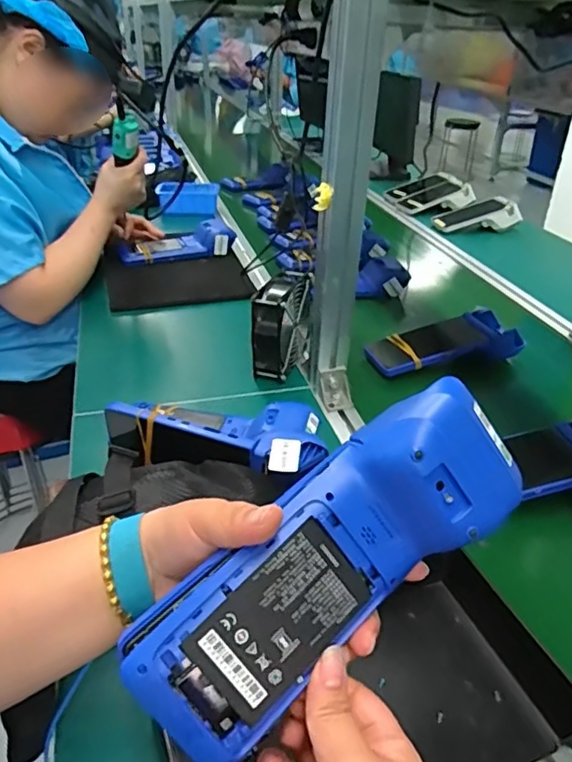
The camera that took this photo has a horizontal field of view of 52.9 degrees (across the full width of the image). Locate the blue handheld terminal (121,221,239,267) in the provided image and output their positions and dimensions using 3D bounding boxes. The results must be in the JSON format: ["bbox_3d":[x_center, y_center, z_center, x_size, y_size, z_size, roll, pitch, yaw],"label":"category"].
[{"bbox_3d":[-0.208,-0.263,1.120,0.221,0.061,0.059,-10,34,-17],"label":"blue handheld terminal"}]

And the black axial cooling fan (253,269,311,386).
[{"bbox_3d":[-0.005,-0.075,0.774,0.048,0.122,0.100,16,35,22],"label":"black axial cooling fan"}]

